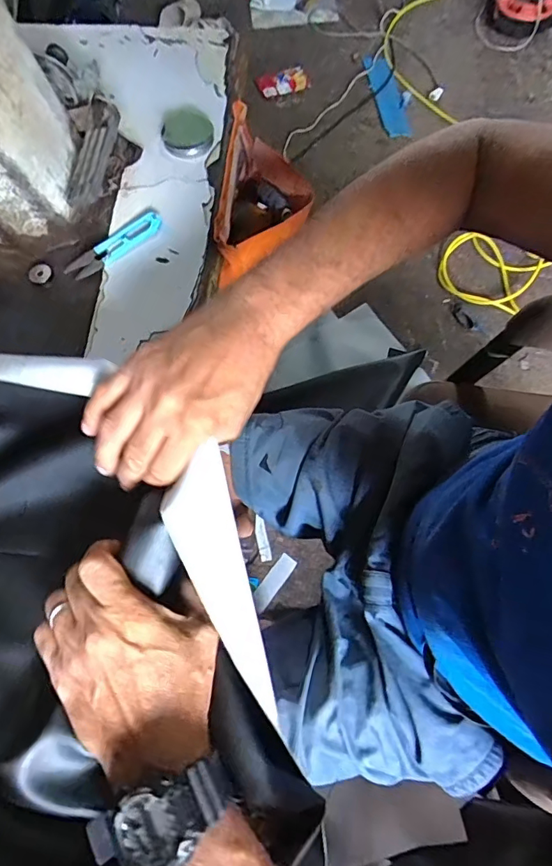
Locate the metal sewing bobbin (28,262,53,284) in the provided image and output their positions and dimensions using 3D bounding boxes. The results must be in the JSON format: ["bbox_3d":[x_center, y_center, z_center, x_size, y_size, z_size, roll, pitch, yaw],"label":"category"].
[{"bbox_3d":[-0.227,-0.154,0.463,0.019,0.006,0.020,21,73,9],"label":"metal sewing bobbin"}]

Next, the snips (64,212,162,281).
[{"bbox_3d":[-0.155,-0.181,0.466,0.100,0.016,0.026,-33,73,-9],"label":"snips"}]

